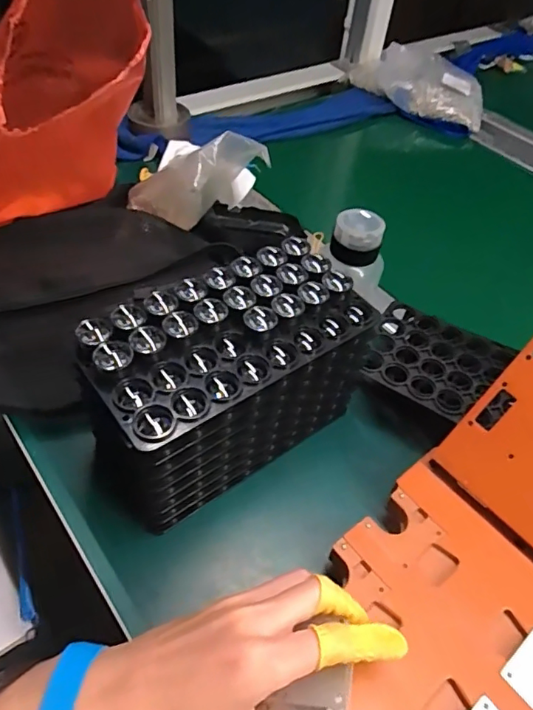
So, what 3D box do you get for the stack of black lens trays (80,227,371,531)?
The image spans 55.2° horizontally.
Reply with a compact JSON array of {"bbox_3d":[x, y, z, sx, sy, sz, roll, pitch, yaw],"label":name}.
[{"bbox_3d":[-0.031,0.021,0.374,0.201,0.132,0.091,-30,57,-26],"label":"stack of black lens trays"}]

